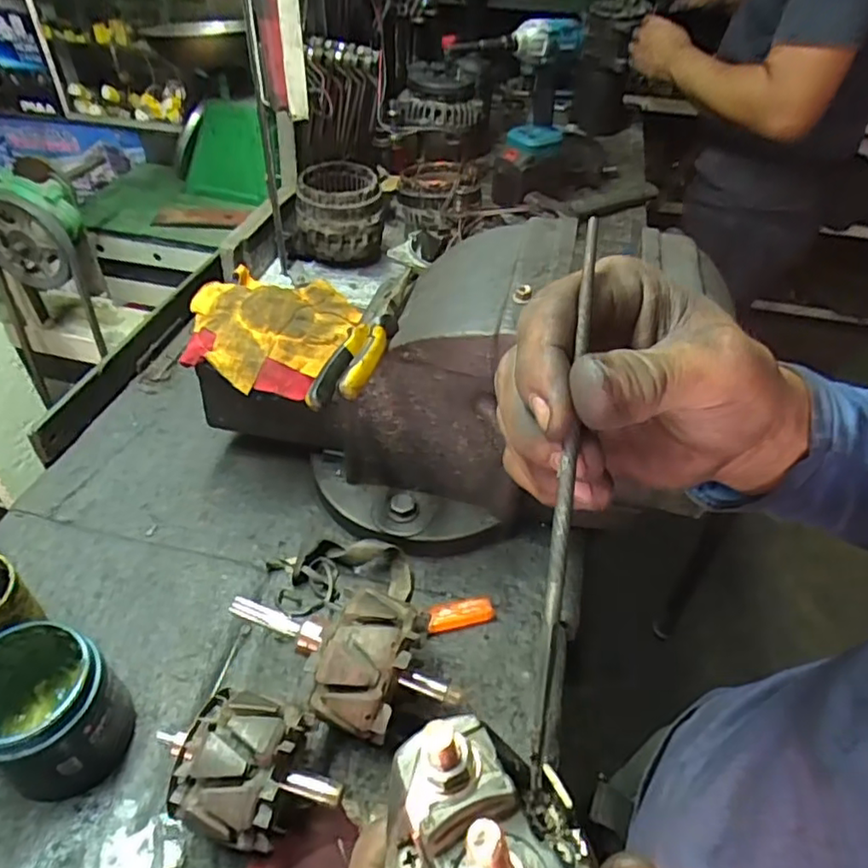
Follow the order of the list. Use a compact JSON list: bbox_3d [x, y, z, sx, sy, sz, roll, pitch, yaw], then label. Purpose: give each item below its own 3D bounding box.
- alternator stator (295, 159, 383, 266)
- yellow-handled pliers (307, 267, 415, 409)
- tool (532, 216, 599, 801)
[{"bbox_3d":[-0.146,-0.333,0.951,0.128,0.110,0.130,-8,45,-12],"label":"alternator stator"},{"bbox_3d":[-0.051,-0.090,0.545,0.046,0.033,0.184,14,44,12],"label":"yellow-handled pliers"},{"bbox_3d":[0.041,0.011,0.192,0.005,0.004,0.180,8,73,5],"label":"tool"}]

